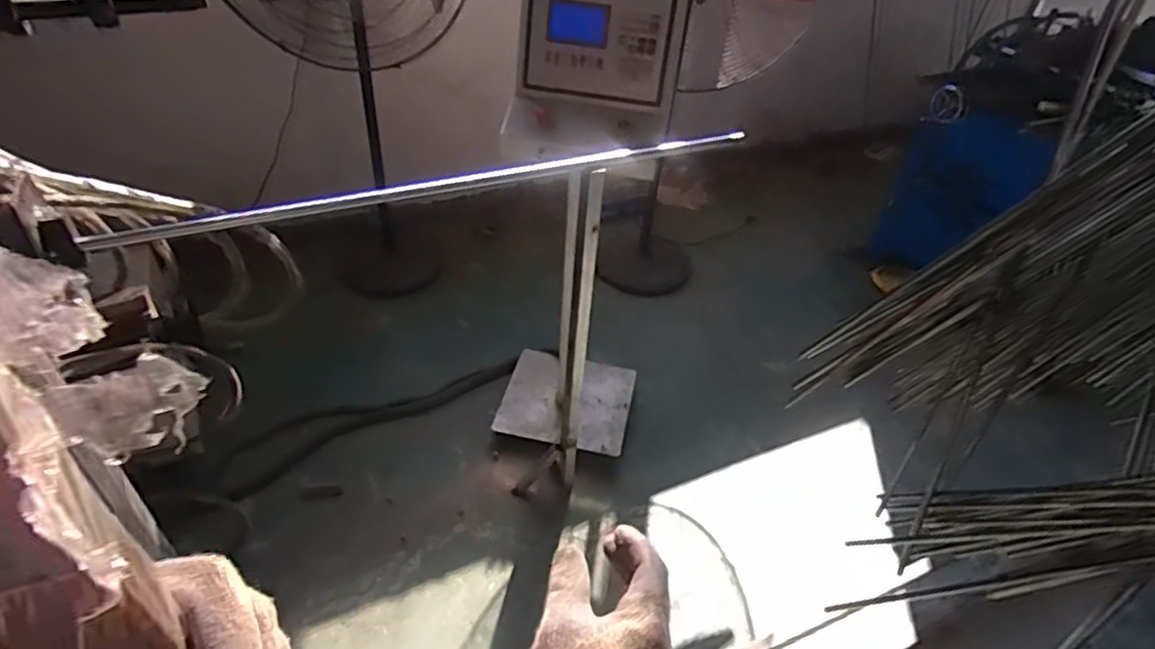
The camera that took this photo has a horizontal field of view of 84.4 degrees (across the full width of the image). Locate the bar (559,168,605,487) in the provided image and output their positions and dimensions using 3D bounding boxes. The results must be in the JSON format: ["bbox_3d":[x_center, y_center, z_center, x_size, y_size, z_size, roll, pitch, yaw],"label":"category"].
[{"bbox_3d":[-0.006,0.056,1.468,0.060,0.875,0.058,6,41,2],"label":"bar"}]

